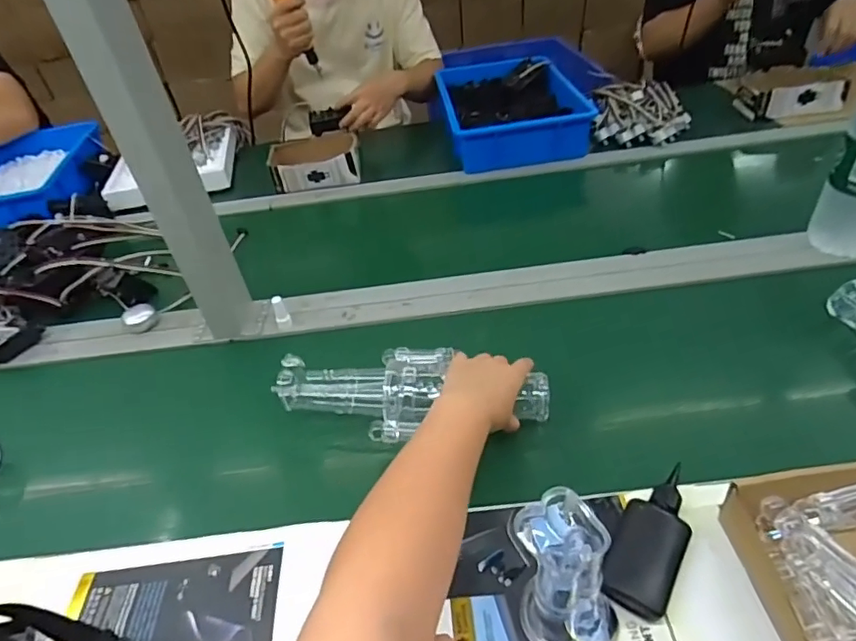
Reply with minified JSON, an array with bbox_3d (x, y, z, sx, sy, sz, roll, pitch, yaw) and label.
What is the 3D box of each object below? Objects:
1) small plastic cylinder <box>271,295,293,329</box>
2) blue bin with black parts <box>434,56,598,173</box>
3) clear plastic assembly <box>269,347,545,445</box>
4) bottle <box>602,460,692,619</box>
[{"bbox_3d":[-0.207,-0.012,0.756,0.020,0.044,0.014,-21,44,-15],"label":"small plastic cylinder"},{"bbox_3d":[0.172,-0.475,1.196,0.273,0.086,0.401,-8,41,1],"label":"blue bin with black parts"},{"bbox_3d":[-0.021,0.076,0.602,0.289,0.052,0.117,1,43,9],"label":"clear plastic assembly"},{"bbox_3d":[0.196,0.191,0.471,0.055,0.028,0.132,19,48,28],"label":"bottle"}]

